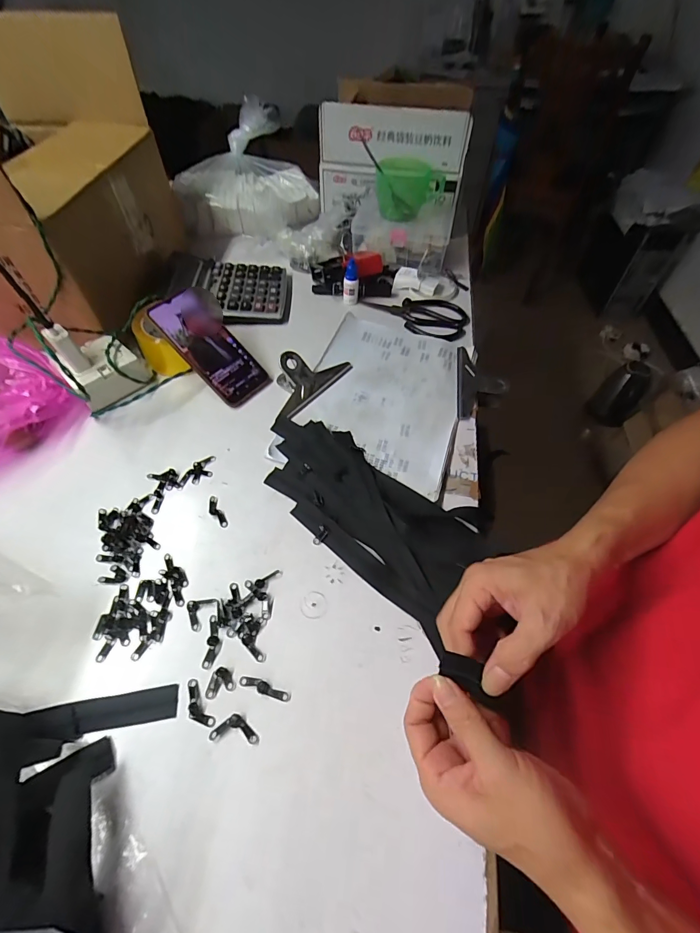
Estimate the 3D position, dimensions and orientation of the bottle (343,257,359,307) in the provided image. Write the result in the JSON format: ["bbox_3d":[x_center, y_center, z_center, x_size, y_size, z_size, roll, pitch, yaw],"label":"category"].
[{"bbox_3d":[0.002,-0.307,0.645,0.025,0.061,0.020,-1,55,-1],"label":"bottle"}]

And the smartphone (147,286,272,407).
[{"bbox_3d":[-0.185,-0.162,0.528,0.079,0.017,0.165,-42,99,-26],"label":"smartphone"}]

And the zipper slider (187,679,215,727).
[{"bbox_3d":[-0.129,0.200,0.327,0.015,0.004,0.041,-31,61,-20],"label":"zipper slider"}]

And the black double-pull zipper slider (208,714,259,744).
[{"bbox_3d":[-0.094,0.214,0.319,0.038,0.004,0.019,5,55,3],"label":"black double-pull zipper slider"}]

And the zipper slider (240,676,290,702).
[{"bbox_3d":[-0.074,0.191,0.336,0.046,0.004,0.010,18,57,12],"label":"zipper slider"}]

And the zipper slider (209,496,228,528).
[{"bbox_3d":[-0.149,0.050,0.436,0.013,0.007,0.042,-24,58,-16],"label":"zipper slider"}]

